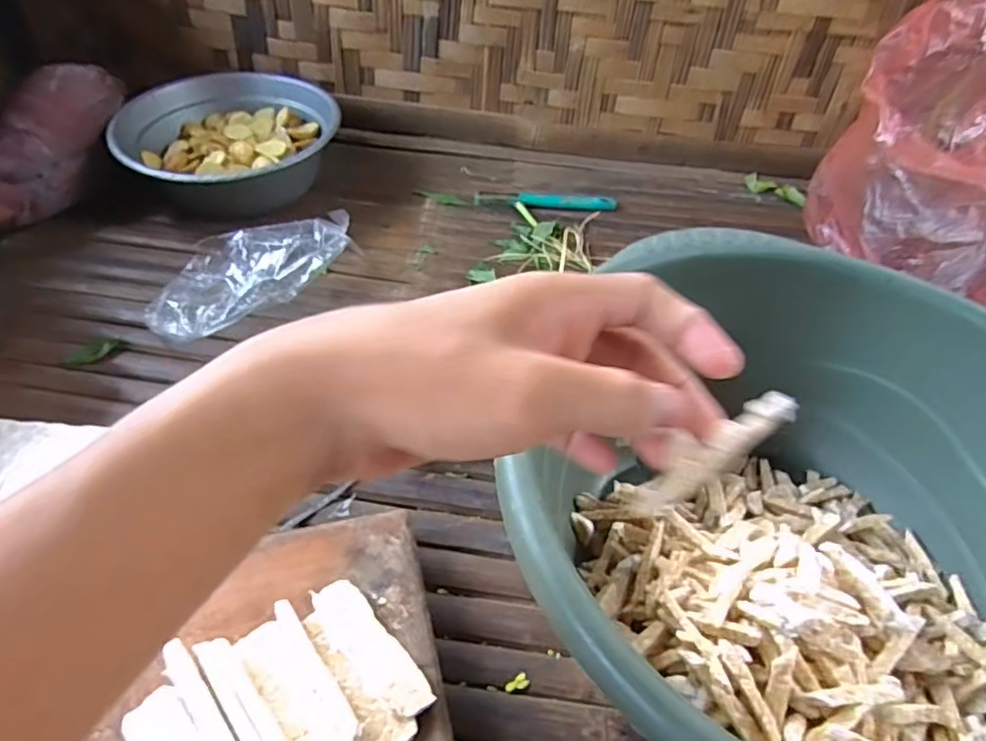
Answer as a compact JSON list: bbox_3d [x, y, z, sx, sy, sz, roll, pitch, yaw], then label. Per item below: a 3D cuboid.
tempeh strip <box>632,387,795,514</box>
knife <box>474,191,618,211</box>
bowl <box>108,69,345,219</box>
[{"bbox_3d":[0.077,0.029,0.209,0.063,0.015,0.009,-39,51,8],"label":"tempeh strip"},{"bbox_3d":[0.066,-0.210,0.739,0.173,0.011,0.032,4,46,0],"label":"knife"},{"bbox_3d":[-0.304,-0.260,0.709,0.228,0.104,0.211,2,46,-2],"label":"bowl"}]

